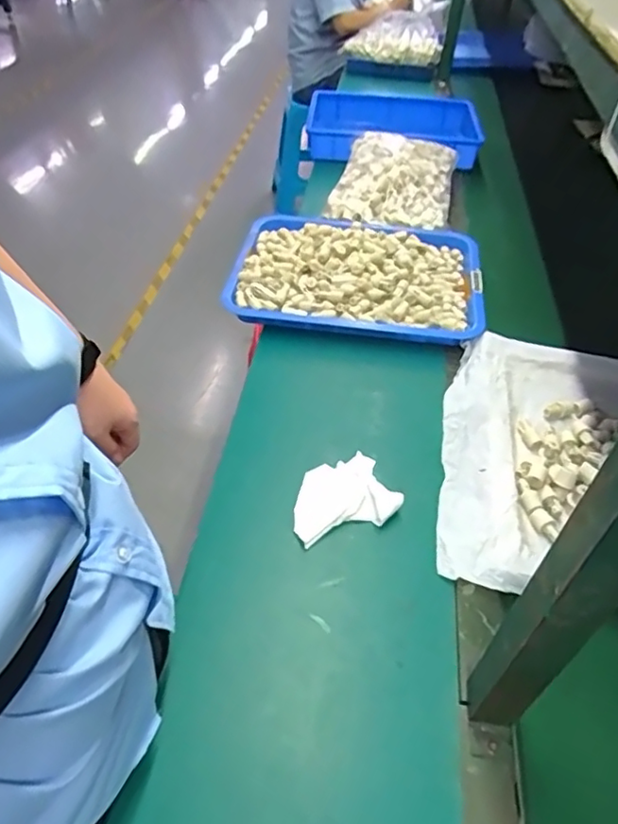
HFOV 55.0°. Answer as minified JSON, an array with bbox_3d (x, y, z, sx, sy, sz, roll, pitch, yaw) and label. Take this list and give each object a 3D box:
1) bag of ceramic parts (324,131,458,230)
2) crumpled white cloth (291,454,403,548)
[{"bbox_3d":[0.185,-0.503,1.265,0.239,0.068,0.319,12,46,7],"label":"bag of ceramic parts"},{"bbox_3d":[0.036,0.102,0.733,0.127,0.023,0.102,-14,48,-18],"label":"crumpled white cloth"}]

